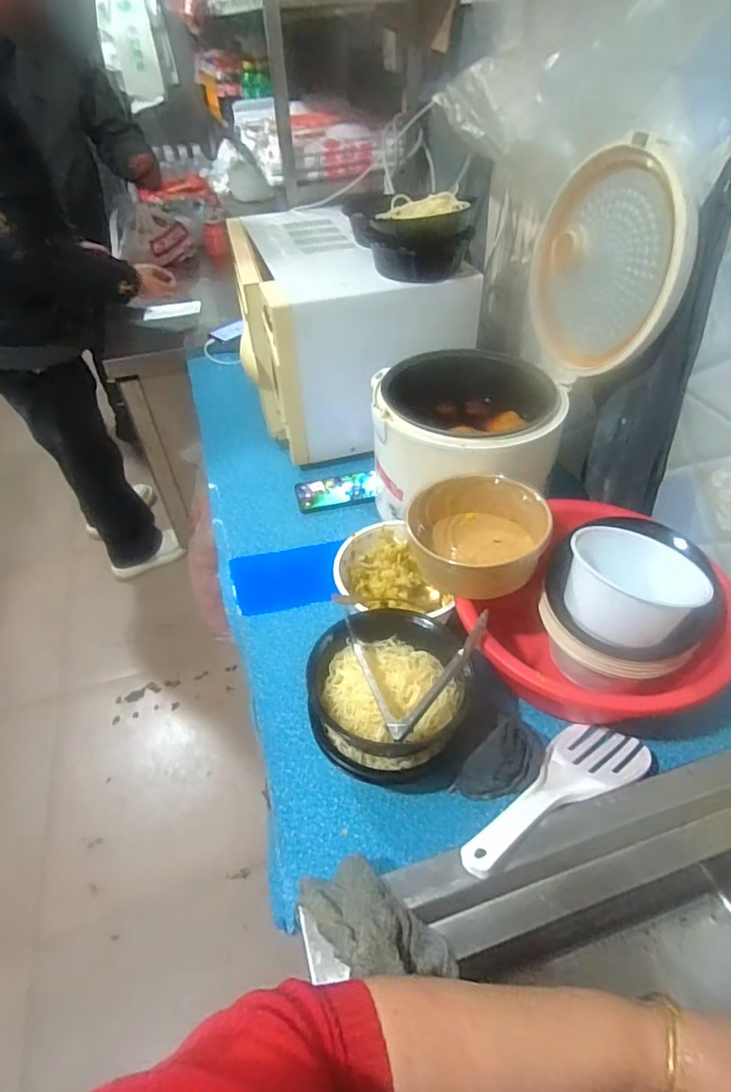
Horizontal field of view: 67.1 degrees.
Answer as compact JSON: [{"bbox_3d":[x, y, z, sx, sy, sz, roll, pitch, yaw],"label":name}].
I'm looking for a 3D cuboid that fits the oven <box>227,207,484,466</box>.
[{"bbox_3d":[-0.064,-0.430,1.057,0.352,0.263,0.451,-16,46,-13],"label":"oven"}]

